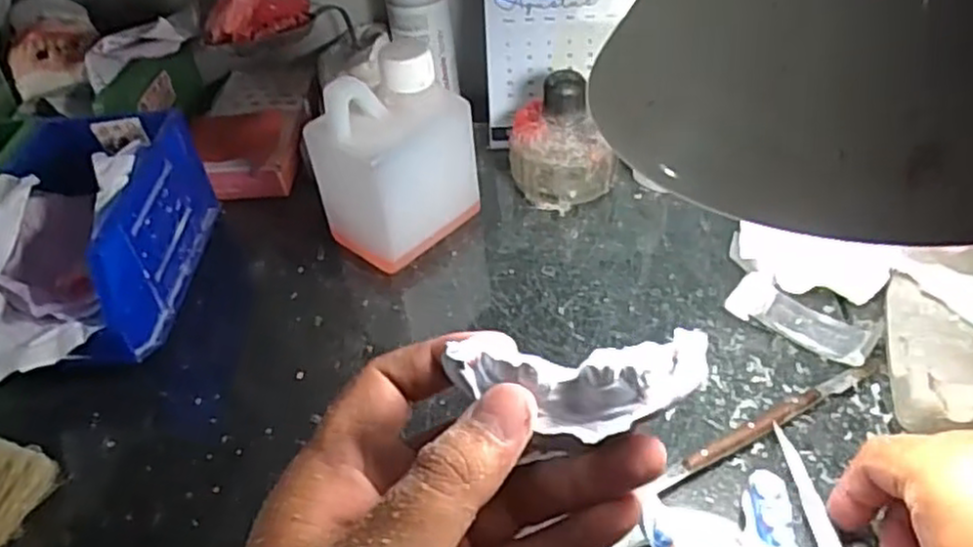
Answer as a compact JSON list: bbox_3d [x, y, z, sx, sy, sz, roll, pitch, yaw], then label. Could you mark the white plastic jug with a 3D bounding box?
[{"bbox_3d":[-0.061,-0.075,0.477,0.064,0.127,0.097,32,55,33],"label":"white plastic jug"}]

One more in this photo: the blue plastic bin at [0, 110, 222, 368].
[{"bbox_3d":[-0.256,-0.017,0.461,0.105,0.094,0.189,-3,43,3],"label":"blue plastic bin"}]

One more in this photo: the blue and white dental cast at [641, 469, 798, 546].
[{"bbox_3d":[0.104,0.117,0.325,0.063,0.022,0.060,4,44,10],"label":"blue and white dental cast"}]

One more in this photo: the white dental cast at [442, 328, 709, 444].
[{"bbox_3d":[0.030,0.034,0.232,0.080,0.018,0.031,0,44,4],"label":"white dental cast"}]

